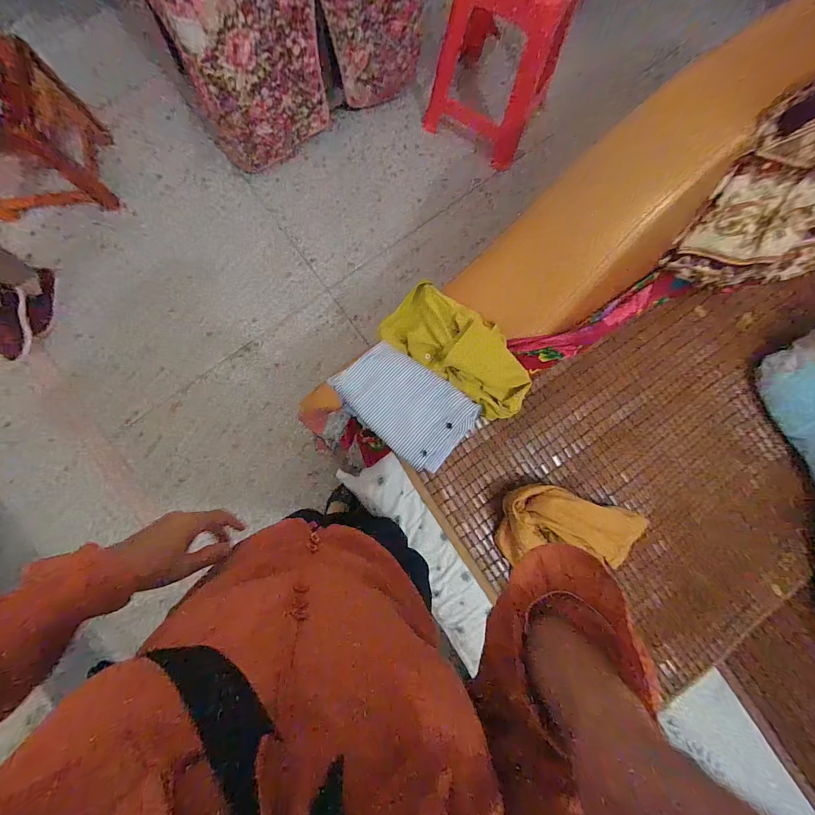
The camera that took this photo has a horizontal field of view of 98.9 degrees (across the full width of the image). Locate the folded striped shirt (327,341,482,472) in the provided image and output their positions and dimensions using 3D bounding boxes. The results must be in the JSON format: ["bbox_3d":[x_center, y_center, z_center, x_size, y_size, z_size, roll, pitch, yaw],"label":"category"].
[{"bbox_3d":[-0.009,-0.005,0.704,0.276,0.050,0.171,36,85,-1],"label":"folded striped shirt"}]

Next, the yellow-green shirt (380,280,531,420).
[{"bbox_3d":[0.104,-0.127,0.735,0.352,0.083,0.149,42,85,19],"label":"yellow-green shirt"}]

